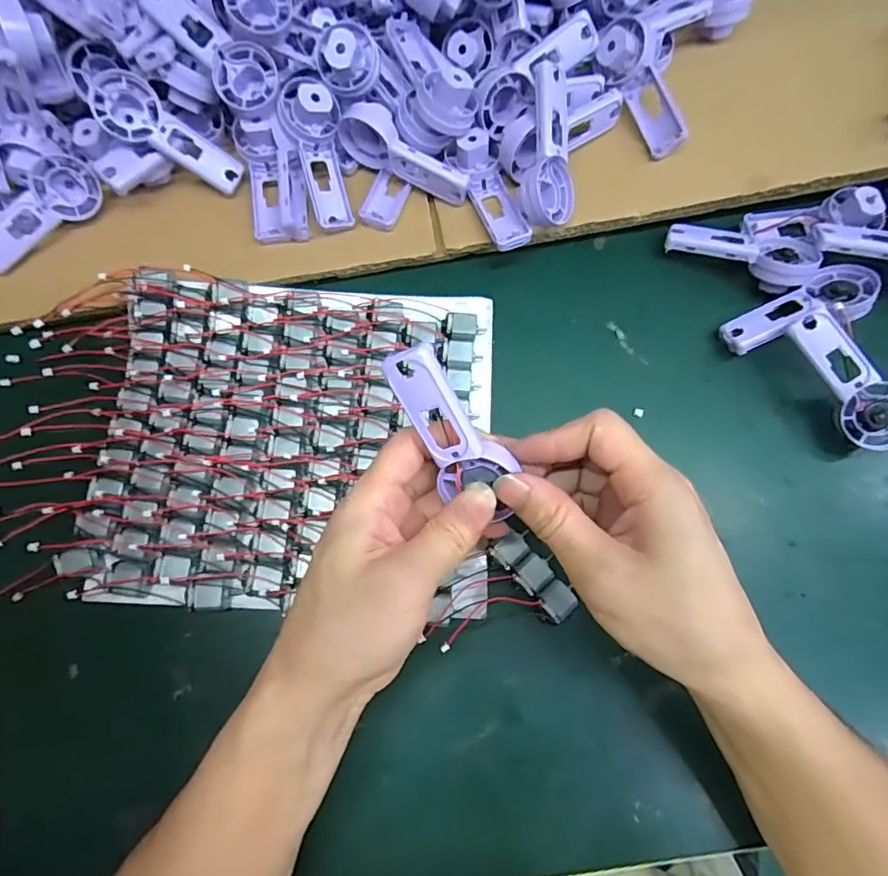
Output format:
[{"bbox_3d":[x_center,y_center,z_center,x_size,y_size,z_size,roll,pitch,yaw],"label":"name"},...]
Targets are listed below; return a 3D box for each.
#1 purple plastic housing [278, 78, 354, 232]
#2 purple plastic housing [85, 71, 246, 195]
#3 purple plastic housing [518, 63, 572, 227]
[{"bbox_3d":[-0.081,-0.184,0.348,0.035,0.020,0.091,-13,106,-3],"label":"purple plastic housing"},{"bbox_3d":[-0.184,-0.201,0.355,0.095,0.017,0.036,31,79,-20],"label":"purple plastic housing"},{"bbox_3d":[0.066,-0.184,0.339,0.039,0.020,0.091,-9,105,-37],"label":"purple plastic housing"}]

